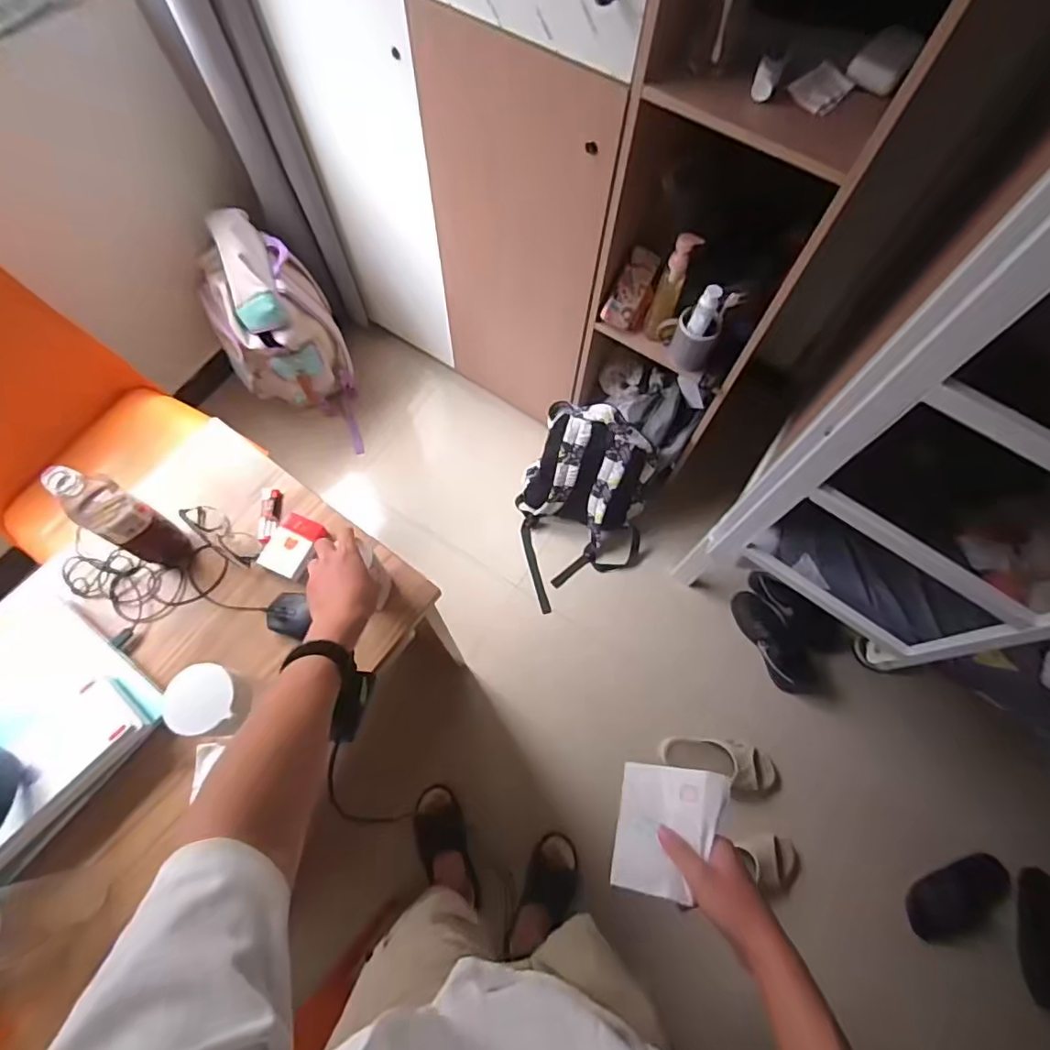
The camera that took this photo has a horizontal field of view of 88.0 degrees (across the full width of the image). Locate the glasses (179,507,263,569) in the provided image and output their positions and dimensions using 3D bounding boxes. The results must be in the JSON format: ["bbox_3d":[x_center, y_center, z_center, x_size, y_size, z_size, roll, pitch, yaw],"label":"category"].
[{"bbox_3d":[-0.447,0.013,0.807,0.130,0.025,0.044,34,71,11],"label":"glasses"}]

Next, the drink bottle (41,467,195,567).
[{"bbox_3d":[-0.520,-0.005,0.708,0.057,0.218,0.063,25,69,8],"label":"drink bottle"}]

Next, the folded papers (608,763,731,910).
[{"bbox_3d":[0.150,0.315,0.566,0.108,0.015,0.123,-3,47,26],"label":"folded papers"}]

